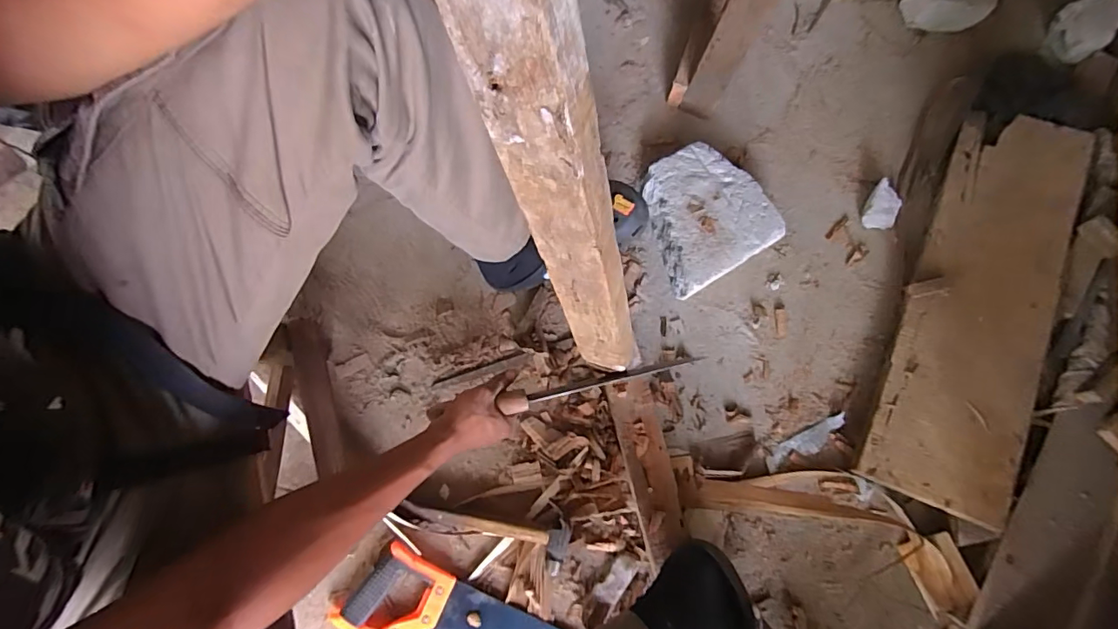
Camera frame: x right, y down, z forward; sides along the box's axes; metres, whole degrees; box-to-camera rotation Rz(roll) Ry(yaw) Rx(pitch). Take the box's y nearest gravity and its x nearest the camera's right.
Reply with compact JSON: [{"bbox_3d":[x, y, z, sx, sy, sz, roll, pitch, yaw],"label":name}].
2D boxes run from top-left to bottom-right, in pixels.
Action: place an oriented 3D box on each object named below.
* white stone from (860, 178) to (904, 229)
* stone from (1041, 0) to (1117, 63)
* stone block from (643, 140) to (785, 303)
[{"bbox_3d":[0.530,-0.174,0.800,0.058,0.030,0.071,34,79,7],"label":"white stone"},{"bbox_3d":[0.925,-0.507,0.865,0.087,0.059,0.105,34,79,6],"label":"stone"},{"bbox_3d":[0.219,-0.153,0.773,0.185,0.065,0.195,-32,80,-8],"label":"stone block"}]

